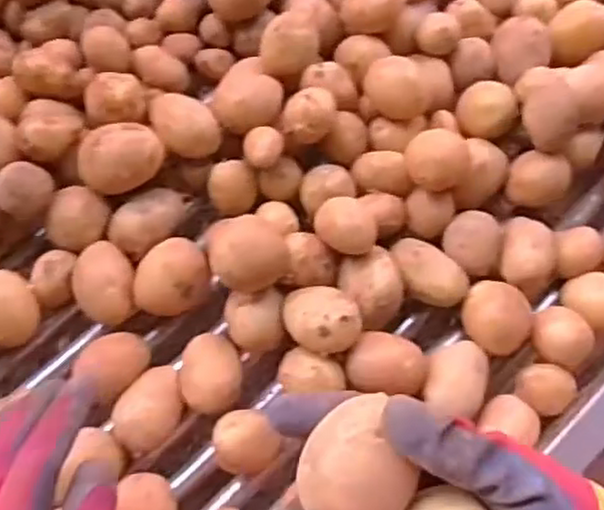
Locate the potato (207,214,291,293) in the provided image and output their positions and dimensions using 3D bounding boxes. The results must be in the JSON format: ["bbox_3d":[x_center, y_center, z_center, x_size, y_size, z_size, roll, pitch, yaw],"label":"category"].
[{"bbox_3d":[-0.036,0.000,0.492,0.053,0.043,0.047,-42,77,-8],"label":"potato"}]

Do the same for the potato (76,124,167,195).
[{"bbox_3d":[-0.132,-0.072,0.524,0.059,0.034,0.046,-26,76,-5],"label":"potato"}]

